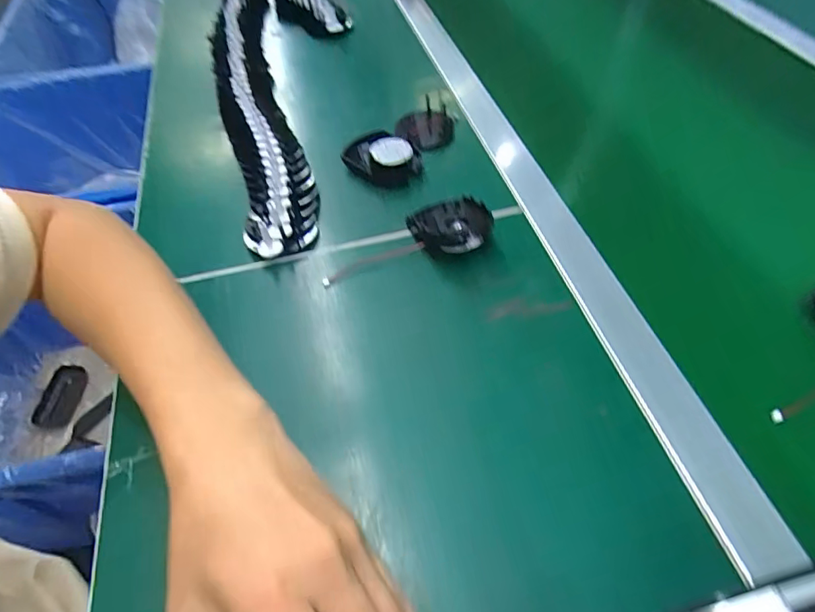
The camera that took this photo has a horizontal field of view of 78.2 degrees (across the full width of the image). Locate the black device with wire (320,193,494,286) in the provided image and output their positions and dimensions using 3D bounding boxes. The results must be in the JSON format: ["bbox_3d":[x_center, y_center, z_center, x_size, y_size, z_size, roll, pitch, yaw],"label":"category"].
[{"bbox_3d":[-0.001,-0.060,0.416,0.139,0.031,0.061,-8,52,-5],"label":"black device with wire"}]

